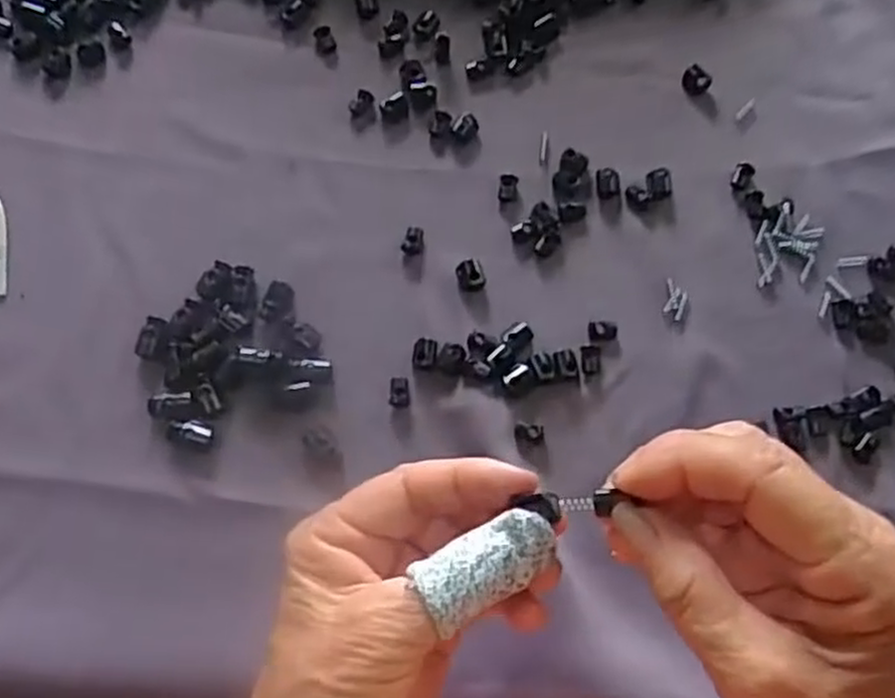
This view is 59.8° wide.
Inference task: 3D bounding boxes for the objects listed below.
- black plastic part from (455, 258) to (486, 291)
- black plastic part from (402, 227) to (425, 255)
[{"bbox_3d":[0.012,-0.038,0.396,0.014,0.004,0.018,-12,72,-7],"label":"black plastic part"},{"bbox_3d":[-0.017,-0.056,0.403,0.011,0.004,0.015,11,71,1],"label":"black plastic part"}]

